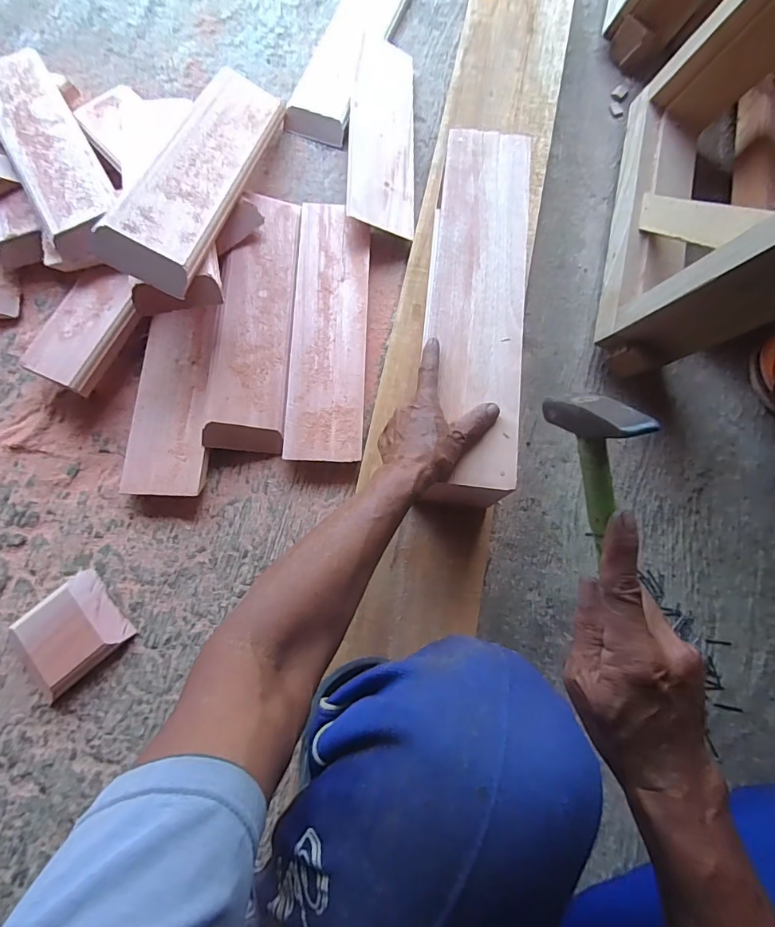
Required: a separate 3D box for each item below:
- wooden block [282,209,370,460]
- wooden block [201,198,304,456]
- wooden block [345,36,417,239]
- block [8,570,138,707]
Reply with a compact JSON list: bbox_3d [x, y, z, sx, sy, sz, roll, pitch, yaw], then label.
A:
[{"bbox_3d":[-0.087,-0.203,0.710,0.110,0.032,0.412,2,77,-1],"label":"wooden block"},{"bbox_3d":[-0.193,-0.219,0.681,0.102,0.031,0.402,2,77,-1],"label":"wooden block"},{"bbox_3d":[-0.007,-0.552,0.769,0.114,0.014,0.378,7,76,-26],"label":"wooden block"},{"bbox_3d":[-0.415,0.223,0.602,0.123,0.031,0.110,-42,81,-10],"label":"block"}]

